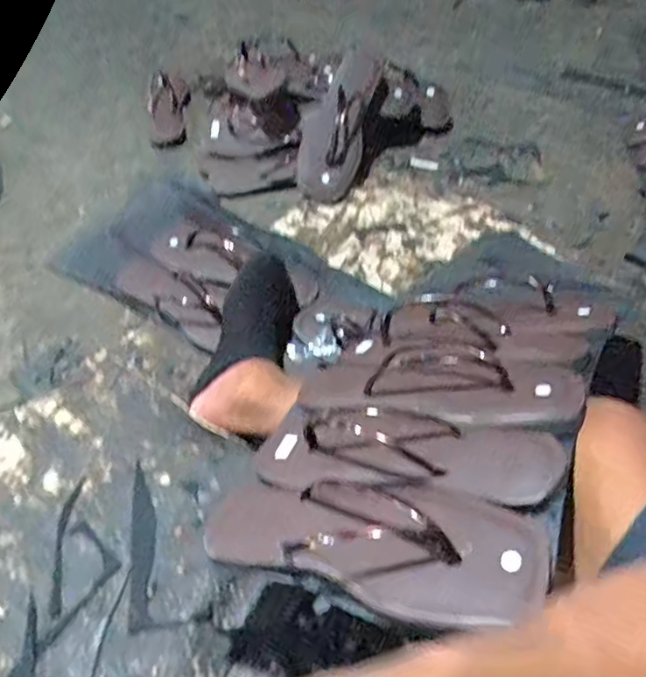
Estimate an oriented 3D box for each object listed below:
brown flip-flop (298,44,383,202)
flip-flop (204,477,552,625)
[{"bbox_3d":[0.018,-0.355,1.012,0.108,0.056,0.257,15,83,12],"label":"brown flip-flop"},{"bbox_3d":[0.017,0.133,0.433,0.265,0.048,0.099,-1,43,33],"label":"flip-flop"}]

